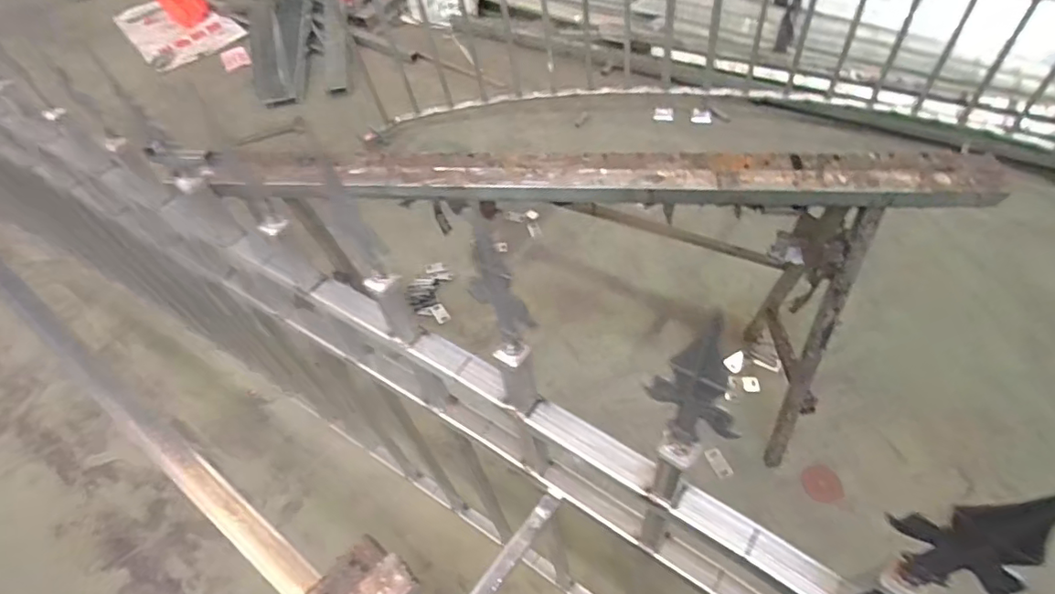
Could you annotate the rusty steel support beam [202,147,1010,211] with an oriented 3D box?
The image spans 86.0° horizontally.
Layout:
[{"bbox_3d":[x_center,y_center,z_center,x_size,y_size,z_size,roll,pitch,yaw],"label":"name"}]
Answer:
[{"bbox_3d":[0.123,-0.193,0.941,1.207,0.091,0.119,2,52,9],"label":"rusty steel support beam"}]

